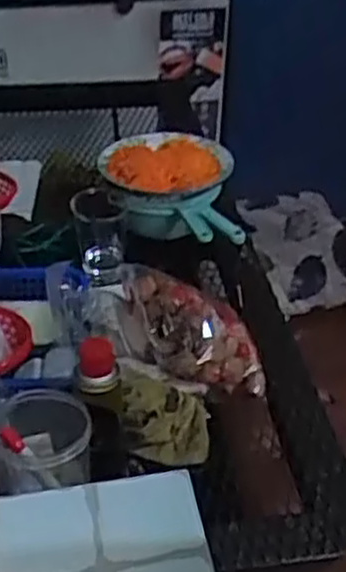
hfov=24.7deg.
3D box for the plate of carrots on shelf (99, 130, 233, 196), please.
[{"bbox_3d":[-0.023,-0.203,1.303,0.181,0.050,0.241,21,41,24],"label":"plate of carrots on shelf"}]

